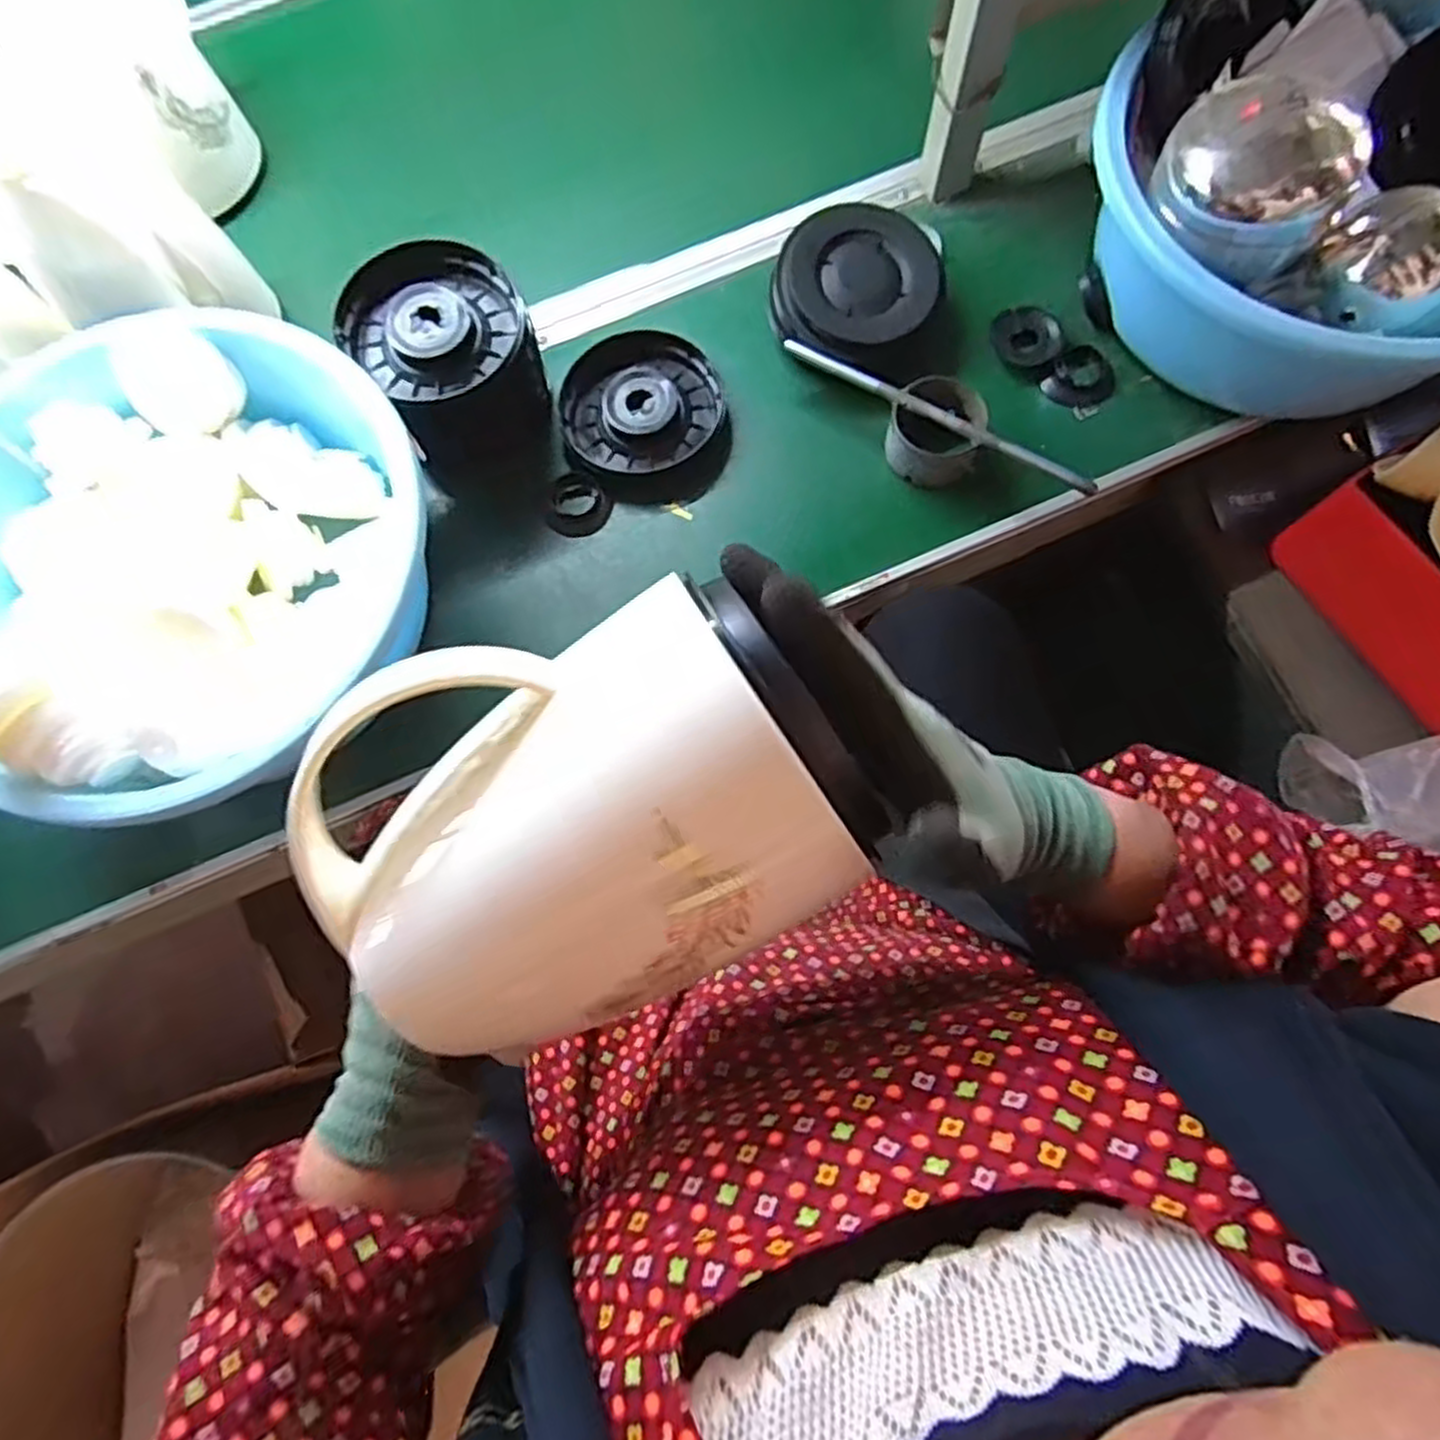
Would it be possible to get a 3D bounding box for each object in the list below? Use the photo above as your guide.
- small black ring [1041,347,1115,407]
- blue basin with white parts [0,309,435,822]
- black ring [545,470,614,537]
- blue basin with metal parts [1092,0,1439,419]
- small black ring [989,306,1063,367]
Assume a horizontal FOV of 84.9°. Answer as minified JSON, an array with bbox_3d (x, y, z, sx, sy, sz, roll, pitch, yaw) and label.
[{"bbox_3d":[0.329,-0.310,0.715,0.058,0.014,0.061,0,75,1],"label":"small black ring"},{"bbox_3d":[-0.415,-0.124,0.584,0.298,0.113,0.358,28,78,8],"label":"blue basin with white parts"},{"bbox_3d":[-0.122,-0.188,0.685,0.055,0.013,0.055,0,75,1],"label":"black ring"},{"bbox_3d":[0.507,-0.439,0.622,0.373,0.159,0.395,0,75,1],"label":"blue basin with metal parts"},{"bbox_3d":[0.278,-0.347,0.713,0.062,0.011,0.054,26,77,7],"label":"small black ring"}]

